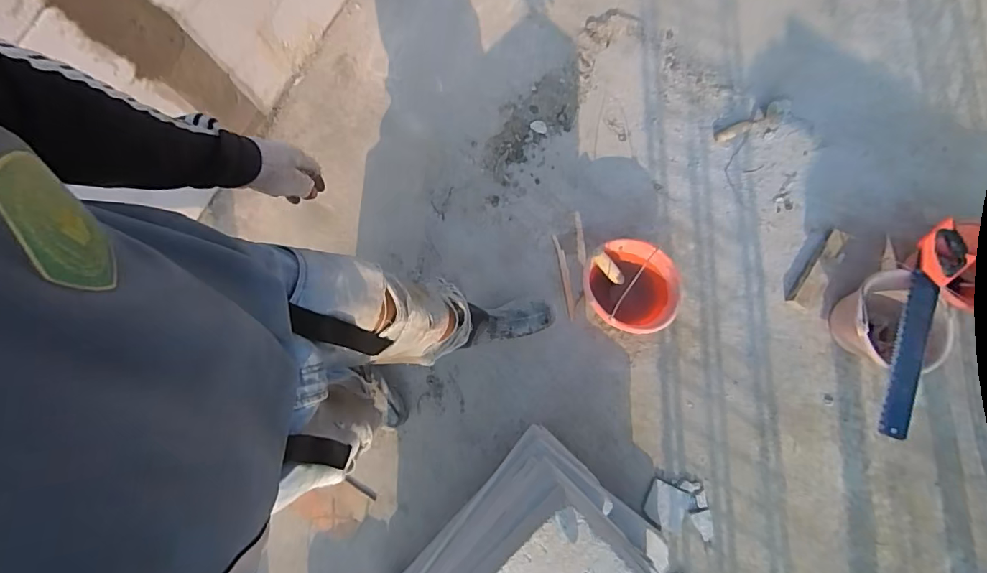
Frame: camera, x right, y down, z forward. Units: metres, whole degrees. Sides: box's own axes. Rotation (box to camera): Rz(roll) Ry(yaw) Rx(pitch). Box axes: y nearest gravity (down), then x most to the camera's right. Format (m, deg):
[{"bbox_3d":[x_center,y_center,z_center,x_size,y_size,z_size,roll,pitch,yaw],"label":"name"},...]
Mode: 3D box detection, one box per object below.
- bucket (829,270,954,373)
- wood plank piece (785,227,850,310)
[{"bbox_3d":[1.026,0.093,1.261,0.220,0.198,0.251,0,80,2],"label":"bucket"},{"bbox_3d":[0.961,-0.049,1.380,0.064,0.024,0.269,35,80,9],"label":"wood plank piece"}]

